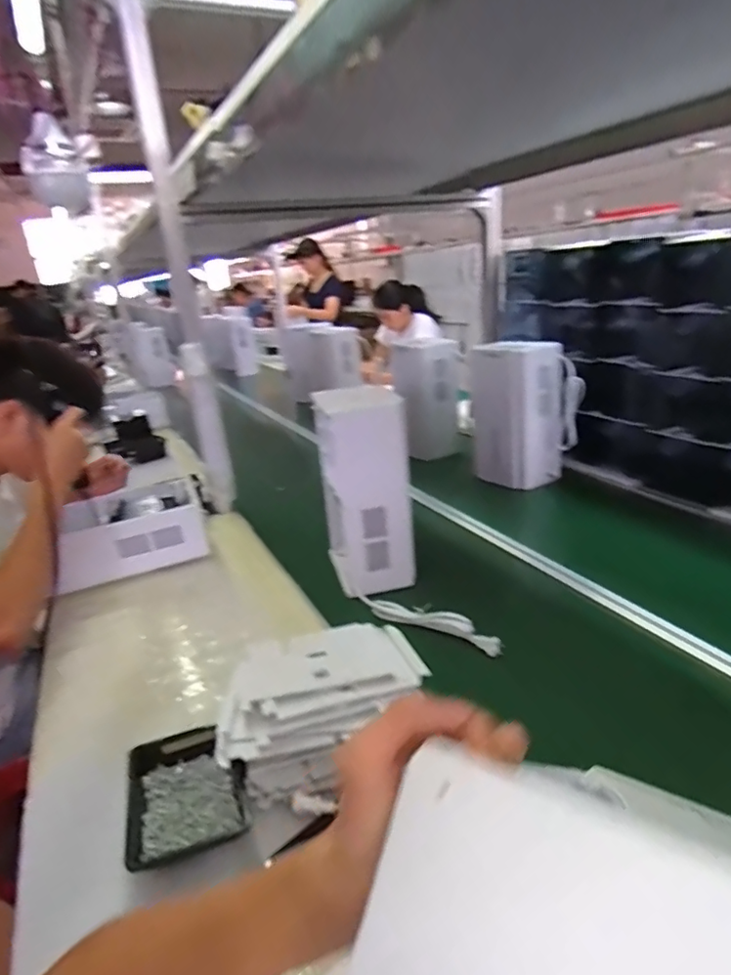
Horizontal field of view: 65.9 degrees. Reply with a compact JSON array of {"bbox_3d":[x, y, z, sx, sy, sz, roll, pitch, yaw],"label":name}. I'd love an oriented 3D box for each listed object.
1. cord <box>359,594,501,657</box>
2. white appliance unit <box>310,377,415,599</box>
[{"bbox_3d":[0.099,0.227,0.988,0.304,0.039,0.041,9,27,36],"label":"cord"},{"bbox_3d":[-0.006,-0.003,1.154,0.143,0.379,0.218,-11,22,-9],"label":"white appliance unit"}]

